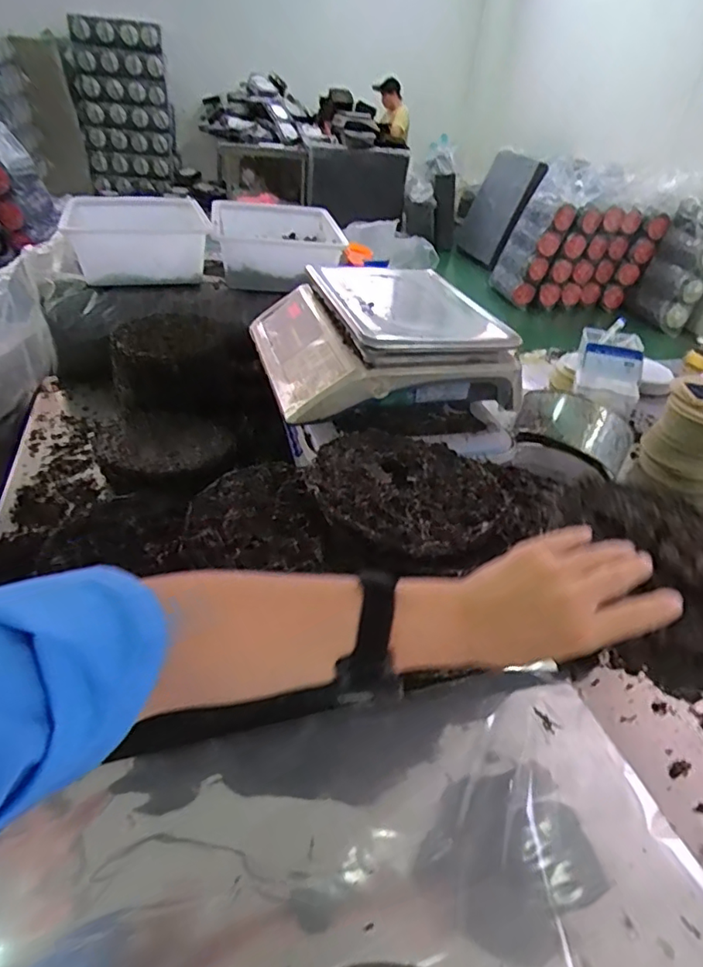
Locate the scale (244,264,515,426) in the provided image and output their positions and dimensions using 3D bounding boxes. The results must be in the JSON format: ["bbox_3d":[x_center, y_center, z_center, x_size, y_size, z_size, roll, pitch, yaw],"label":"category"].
[{"bbox_3d":[0.038,-0.228,0.860,0.335,0.105,0.333,-7,38,-18],"label":"scale"}]

